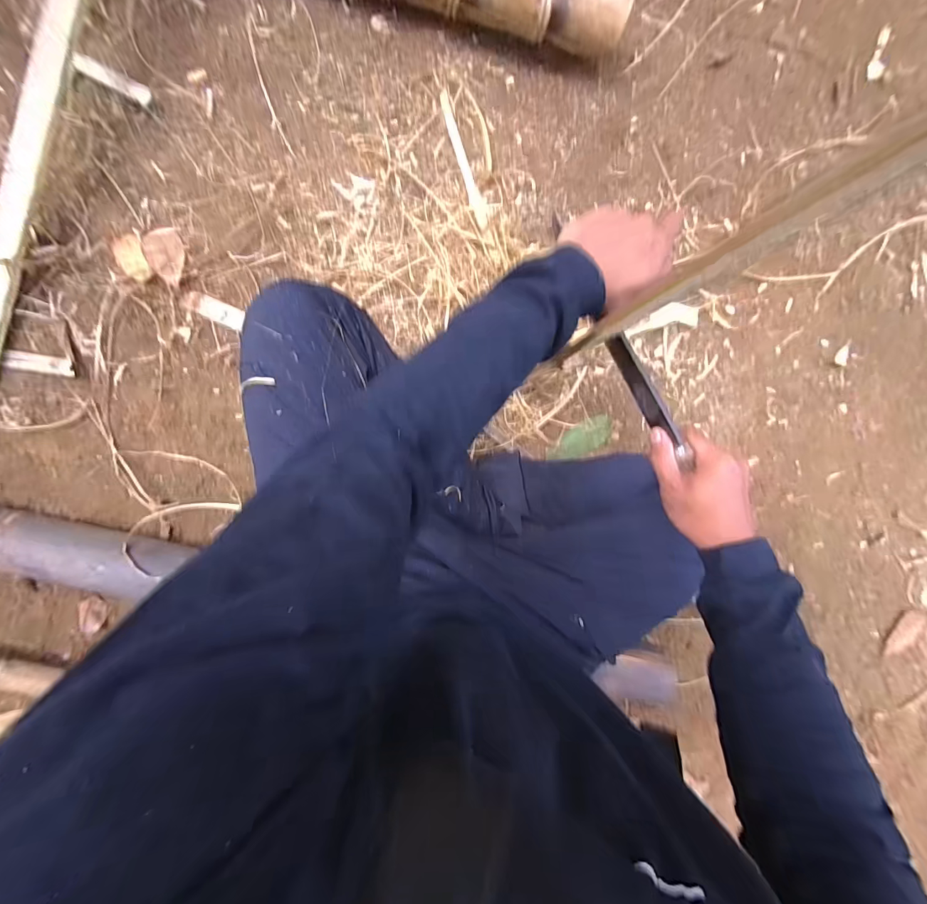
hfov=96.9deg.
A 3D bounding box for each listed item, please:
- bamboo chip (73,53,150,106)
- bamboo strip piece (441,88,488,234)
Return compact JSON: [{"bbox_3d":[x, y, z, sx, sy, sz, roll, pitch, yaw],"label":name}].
[{"bbox_3d":[-0.511,-0.544,0.598,0.104,0.013,0.026,25,90,-4],"label":"bamboo chip"},{"bbox_3d":[0.000,-0.443,0.630,0.022,0.009,0.209,-20,93,-3],"label":"bamboo strip piece"}]

